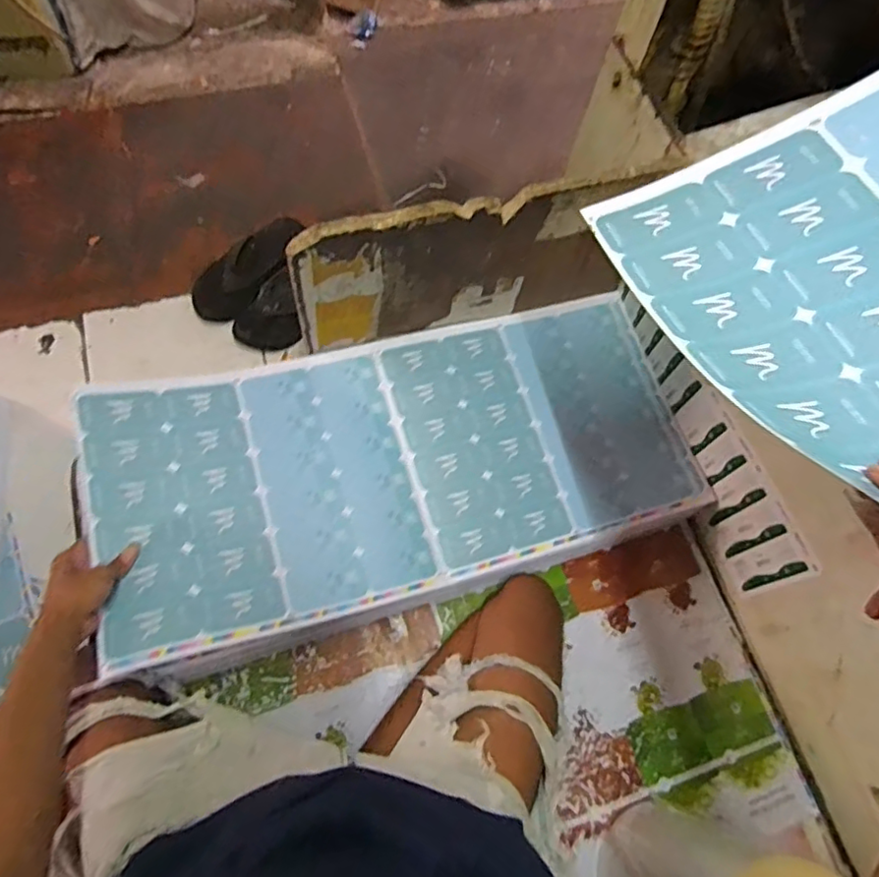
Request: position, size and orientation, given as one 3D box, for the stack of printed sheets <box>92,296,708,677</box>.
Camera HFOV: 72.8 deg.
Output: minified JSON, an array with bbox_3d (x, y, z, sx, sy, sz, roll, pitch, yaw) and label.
[{"bbox_3d":[-0.034,0.028,0.838,0.795,0.102,0.369,-12,72,-16],"label":"stack of printed sheets"}]

